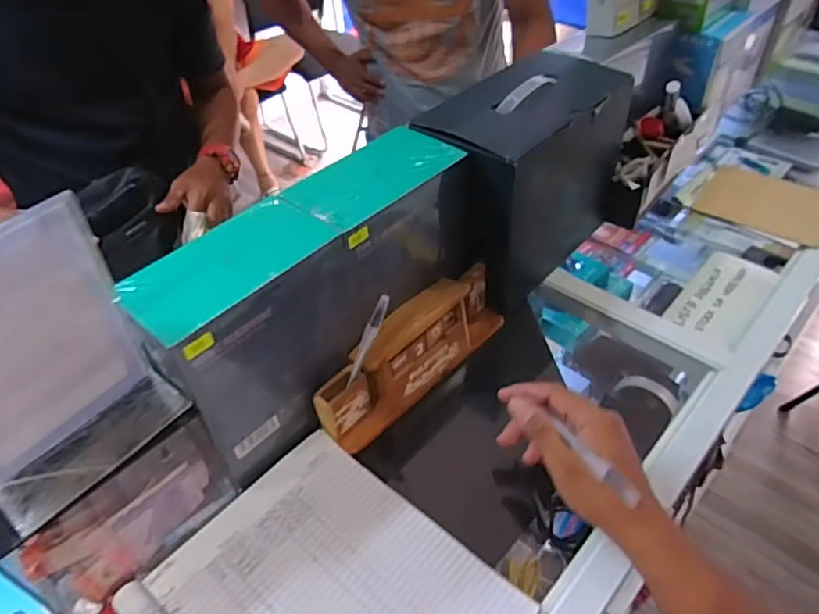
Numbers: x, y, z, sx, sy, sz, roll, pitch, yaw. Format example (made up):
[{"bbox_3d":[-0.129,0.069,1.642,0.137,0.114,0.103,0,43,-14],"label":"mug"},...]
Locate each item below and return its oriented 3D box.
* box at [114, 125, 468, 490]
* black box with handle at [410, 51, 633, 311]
[{"bbox_3d":[-0.080,-0.017,0.554,0.100,0.176,0.323,31,54,32],"label":"box"},{"bbox_3d":[0.125,-0.145,0.669,0.124,0.193,0.232,30,54,31],"label":"black box with handle"}]

